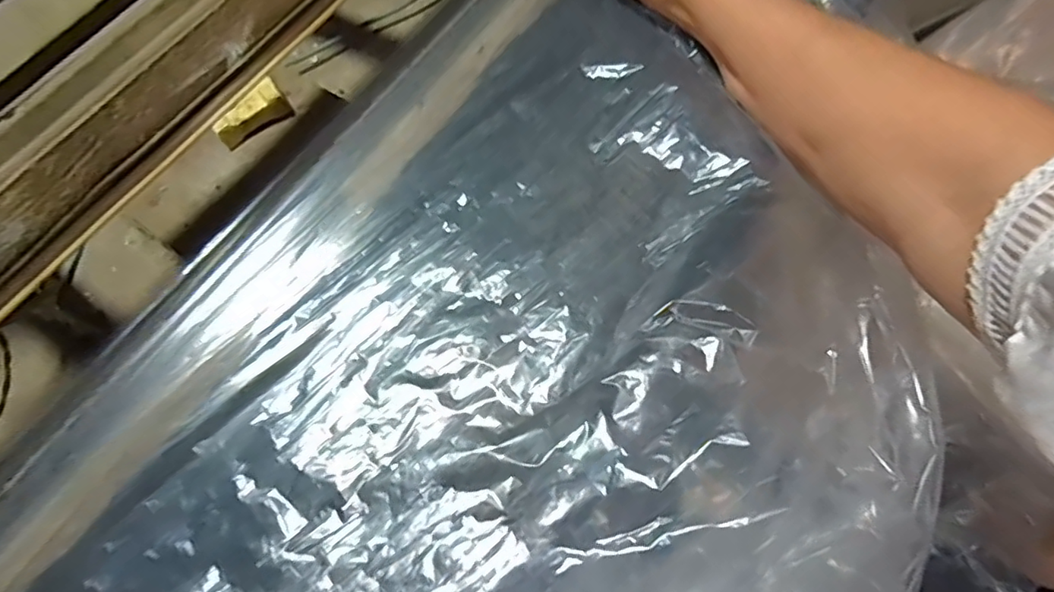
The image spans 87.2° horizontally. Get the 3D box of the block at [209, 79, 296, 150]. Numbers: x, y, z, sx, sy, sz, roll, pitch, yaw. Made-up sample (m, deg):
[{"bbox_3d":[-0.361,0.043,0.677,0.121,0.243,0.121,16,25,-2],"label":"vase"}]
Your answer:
[{"bbox_3d":[-0.180,-0.118,0.363,0.048,0.019,0.017,-42,71,-14],"label":"block"}]

